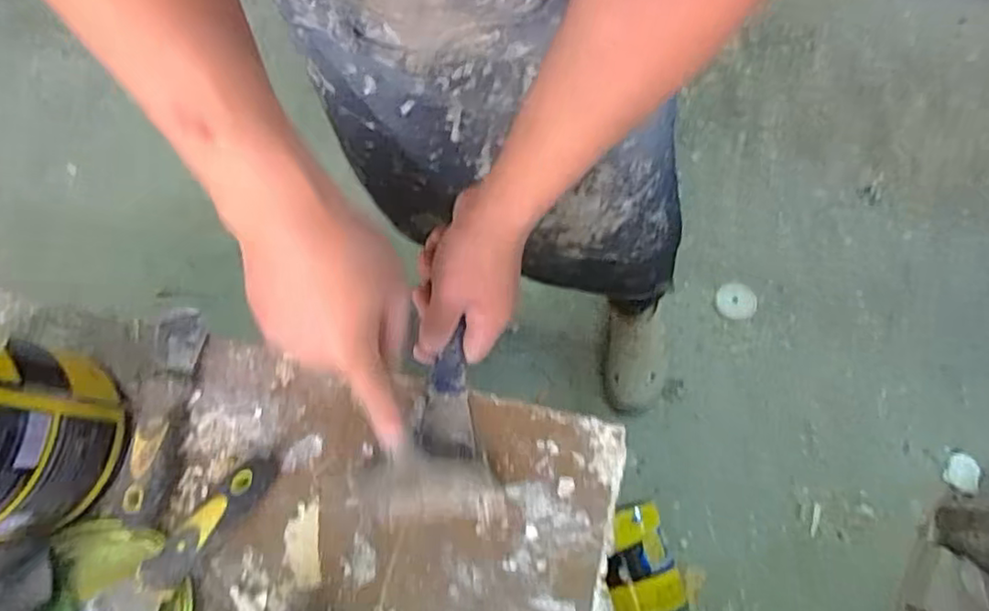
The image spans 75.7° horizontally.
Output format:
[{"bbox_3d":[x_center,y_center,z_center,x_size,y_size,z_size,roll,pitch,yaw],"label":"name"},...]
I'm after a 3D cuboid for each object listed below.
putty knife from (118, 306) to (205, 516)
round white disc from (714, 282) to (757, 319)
[{"bbox_3d":[-0.256,0.075,0.484,0.038,0.023,0.155,3,74,4],"label":"putty knife"},{"bbox_3d":[0.458,-0.009,1.208,0.072,0.012,0.070,-1,74,3],"label":"round white disc"}]

